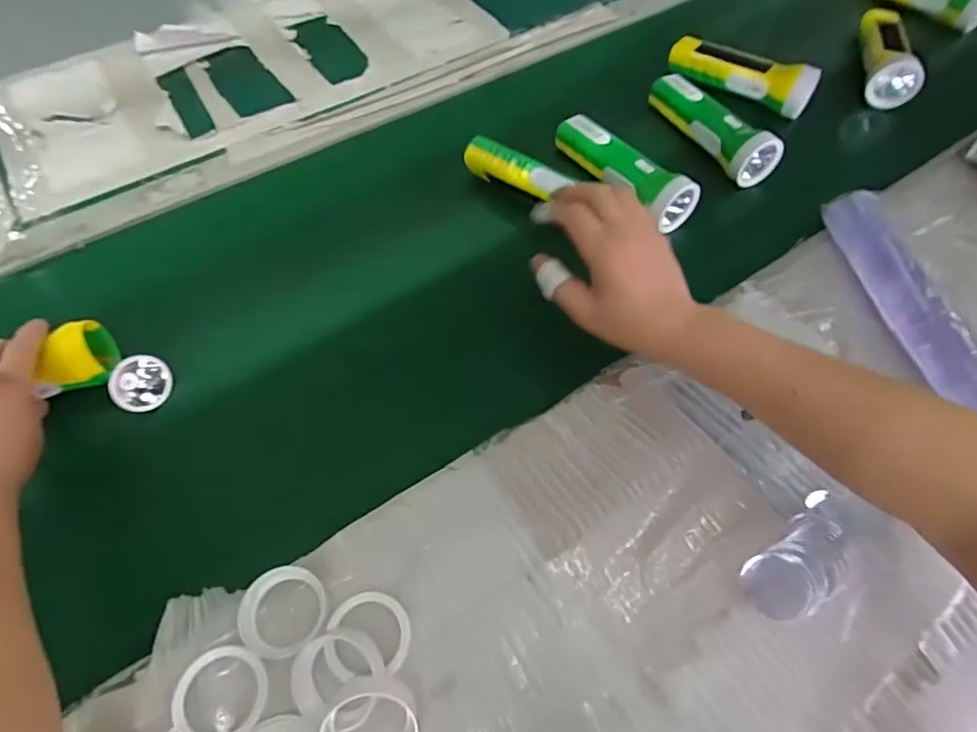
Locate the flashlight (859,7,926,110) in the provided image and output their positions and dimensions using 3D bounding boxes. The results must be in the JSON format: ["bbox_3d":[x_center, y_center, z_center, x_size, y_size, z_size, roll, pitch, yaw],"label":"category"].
[{"bbox_3d":[0.478,-0.375,0.639,0.043,0.050,0.181,13,61,7],"label":"flashlight"}]

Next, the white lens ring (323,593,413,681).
[{"bbox_3d":[-0.076,0.170,0.335,0.052,0.014,0.047,-5,60,-3],"label":"white lens ring"}]

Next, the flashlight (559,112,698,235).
[{"bbox_3d":[0.136,-0.205,0.540,0.043,0.039,0.168,-33,65,-18],"label":"flashlight"}]

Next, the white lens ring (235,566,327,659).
[{"bbox_3d":[-0.133,0.159,0.344,0.051,0.013,0.053,0,60,0],"label":"white lens ring"}]

